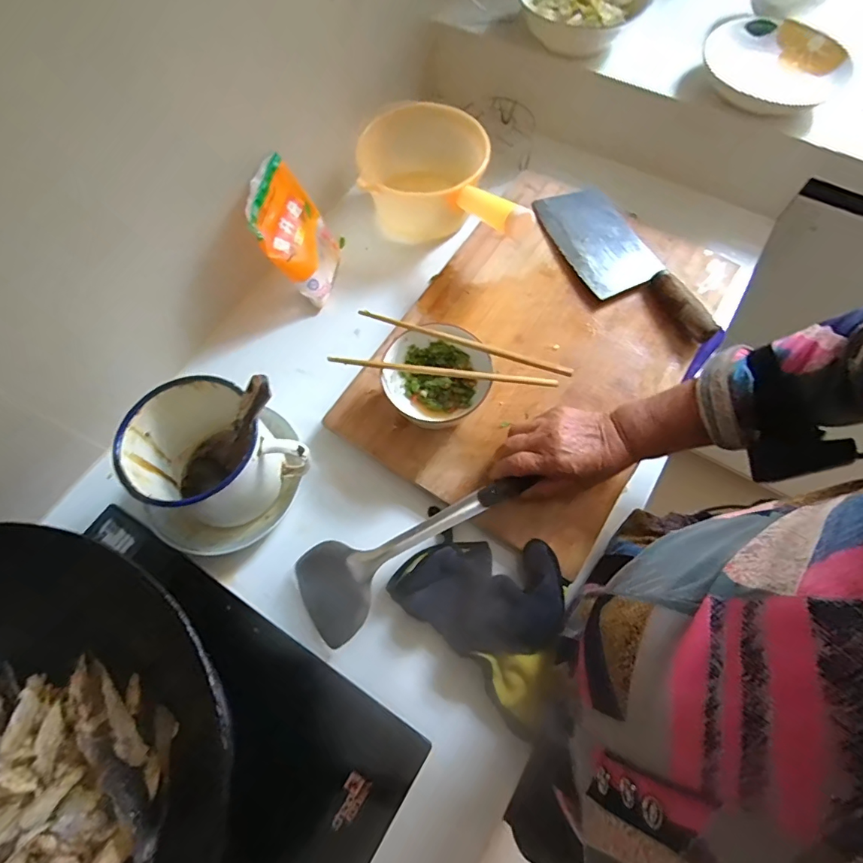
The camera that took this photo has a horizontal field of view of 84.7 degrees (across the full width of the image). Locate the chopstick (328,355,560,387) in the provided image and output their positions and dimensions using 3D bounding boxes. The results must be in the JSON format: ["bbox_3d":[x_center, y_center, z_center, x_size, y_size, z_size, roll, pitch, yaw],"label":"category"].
[{"bbox_3d":[0.012,-0.061,0.488,0.231,0.012,0.008,6,68,3],"label":"chopstick"}]

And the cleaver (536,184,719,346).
[{"bbox_3d":[0.239,-0.216,0.601,0.101,0.031,0.276,-24,70,-9],"label":"cleaver"}]

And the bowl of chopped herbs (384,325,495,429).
[{"bbox_3d":[0.005,-0.063,0.523,0.100,0.069,0.106,-1,67,2],"label":"bowl of chopped herbs"}]

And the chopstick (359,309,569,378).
[{"bbox_3d":[0.033,-0.095,0.500,0.231,0.009,0.009,18,69,8],"label":"chopstick"}]

